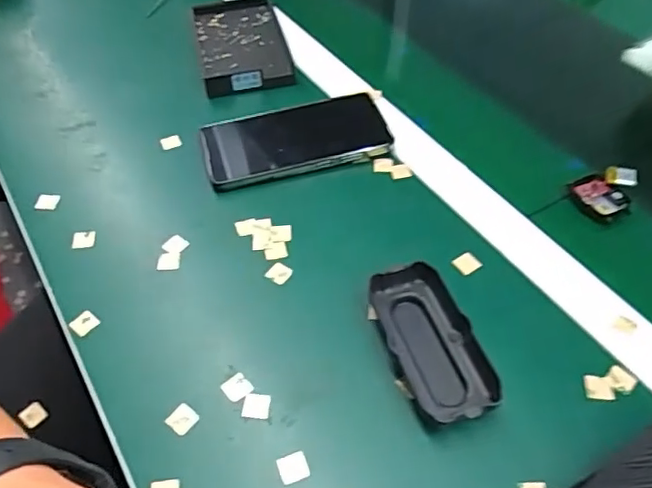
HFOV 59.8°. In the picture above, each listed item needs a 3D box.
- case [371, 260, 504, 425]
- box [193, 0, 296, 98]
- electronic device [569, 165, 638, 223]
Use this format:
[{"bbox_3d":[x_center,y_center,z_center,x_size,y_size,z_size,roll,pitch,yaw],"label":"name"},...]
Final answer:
[{"bbox_3d":[0.070,0.065,0.370,0.056,0.027,0.109,-15,52,-12],"label":"case"},{"bbox_3d":[-0.088,-0.211,0.593,0.088,0.022,0.136,-10,51,-8],"label":"box"},{"bbox_3d":[0.233,-0.043,0.465,0.051,0.018,0.041,-14,51,-11],"label":"electronic device"}]

